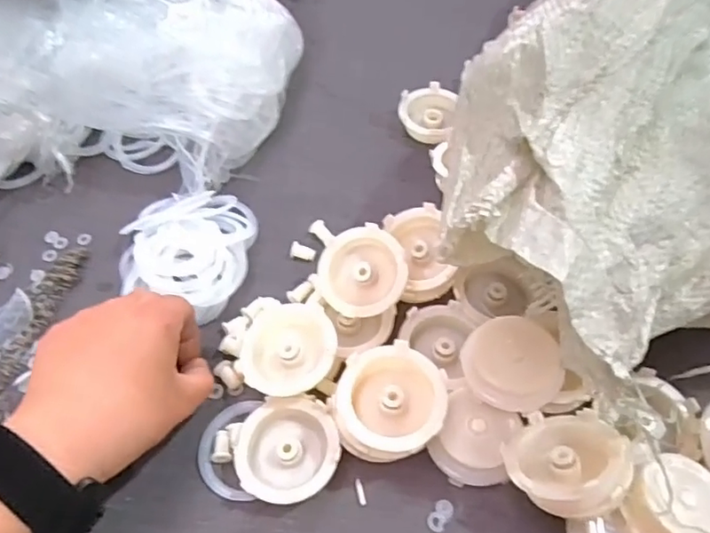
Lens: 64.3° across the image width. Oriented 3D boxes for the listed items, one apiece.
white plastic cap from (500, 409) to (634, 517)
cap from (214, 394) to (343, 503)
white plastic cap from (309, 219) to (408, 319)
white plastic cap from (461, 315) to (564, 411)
[{"bbox_3d":[0.105,0.096,0.279,0.054,0.022,0.054,-17,39,15],"label":"white plastic cap"},{"bbox_3d":[-0.039,0.100,0.303,0.061,0.023,0.054,-25,59,-15],"label":"cap"},{"bbox_3d":[0.002,0.002,0.346,0.059,0.015,0.054,-1,86,12],"label":"white plastic cap"},{"bbox_3d":[0.086,0.054,0.310,0.051,0.016,0.051,-8,61,15],"label":"white plastic cap"}]

